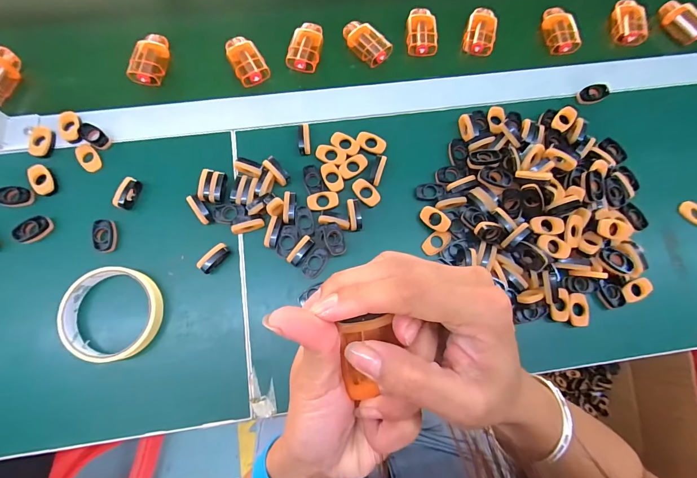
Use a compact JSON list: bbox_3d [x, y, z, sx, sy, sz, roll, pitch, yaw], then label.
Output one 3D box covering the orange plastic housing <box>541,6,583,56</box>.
[{"bbox_3d":[0.261,-0.258,0.433,0.033,0.018,0.060,-7,77,-4],"label":"orange plastic housing"}]

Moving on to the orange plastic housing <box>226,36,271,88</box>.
[{"bbox_3d":[-0.119,-0.209,0.411,0.036,0.015,0.064,-25,79,-8],"label":"orange plastic housing"}]

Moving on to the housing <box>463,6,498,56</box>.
[{"bbox_3d":[0.164,-0.258,0.434,0.035,0.018,0.066,16,77,1],"label":"housing"}]

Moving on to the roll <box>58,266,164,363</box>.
[{"bbox_3d":[-0.222,0.070,0.330,0.087,0.018,0.084,1,77,-3],"label":"roll"}]

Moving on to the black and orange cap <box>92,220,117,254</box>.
[{"bbox_3d":[-0.242,-0.003,0.348,0.018,0.012,0.031,-5,77,-4],"label":"black and orange cap"}]

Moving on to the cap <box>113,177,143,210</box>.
[{"bbox_3d":[-0.226,-0.046,0.359,0.011,0.020,0.033,18,77,2],"label":"cap"}]

